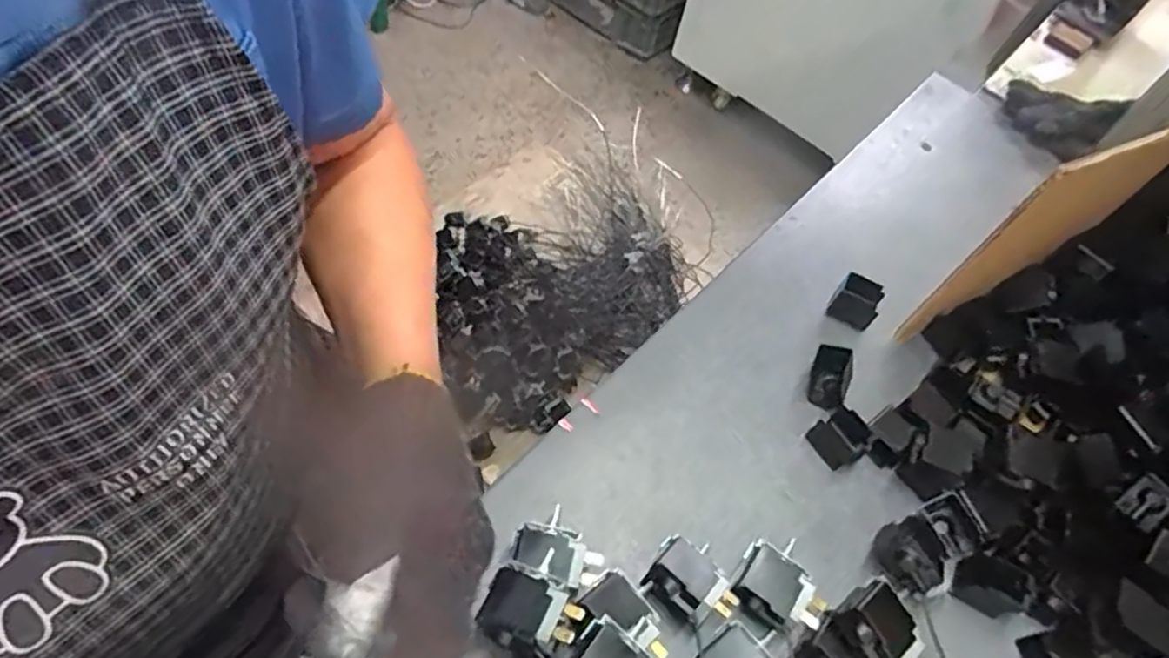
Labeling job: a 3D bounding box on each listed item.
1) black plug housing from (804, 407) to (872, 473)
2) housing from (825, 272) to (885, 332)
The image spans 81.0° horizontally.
[{"bbox_3d":[0.197,0.085,0.527,0.029,0.035,0.037,-23,64,-24],"label":"black plug housing"},{"bbox_3d":[0.238,-0.024,0.598,0.038,0.032,0.029,34,57,12],"label":"housing"}]

